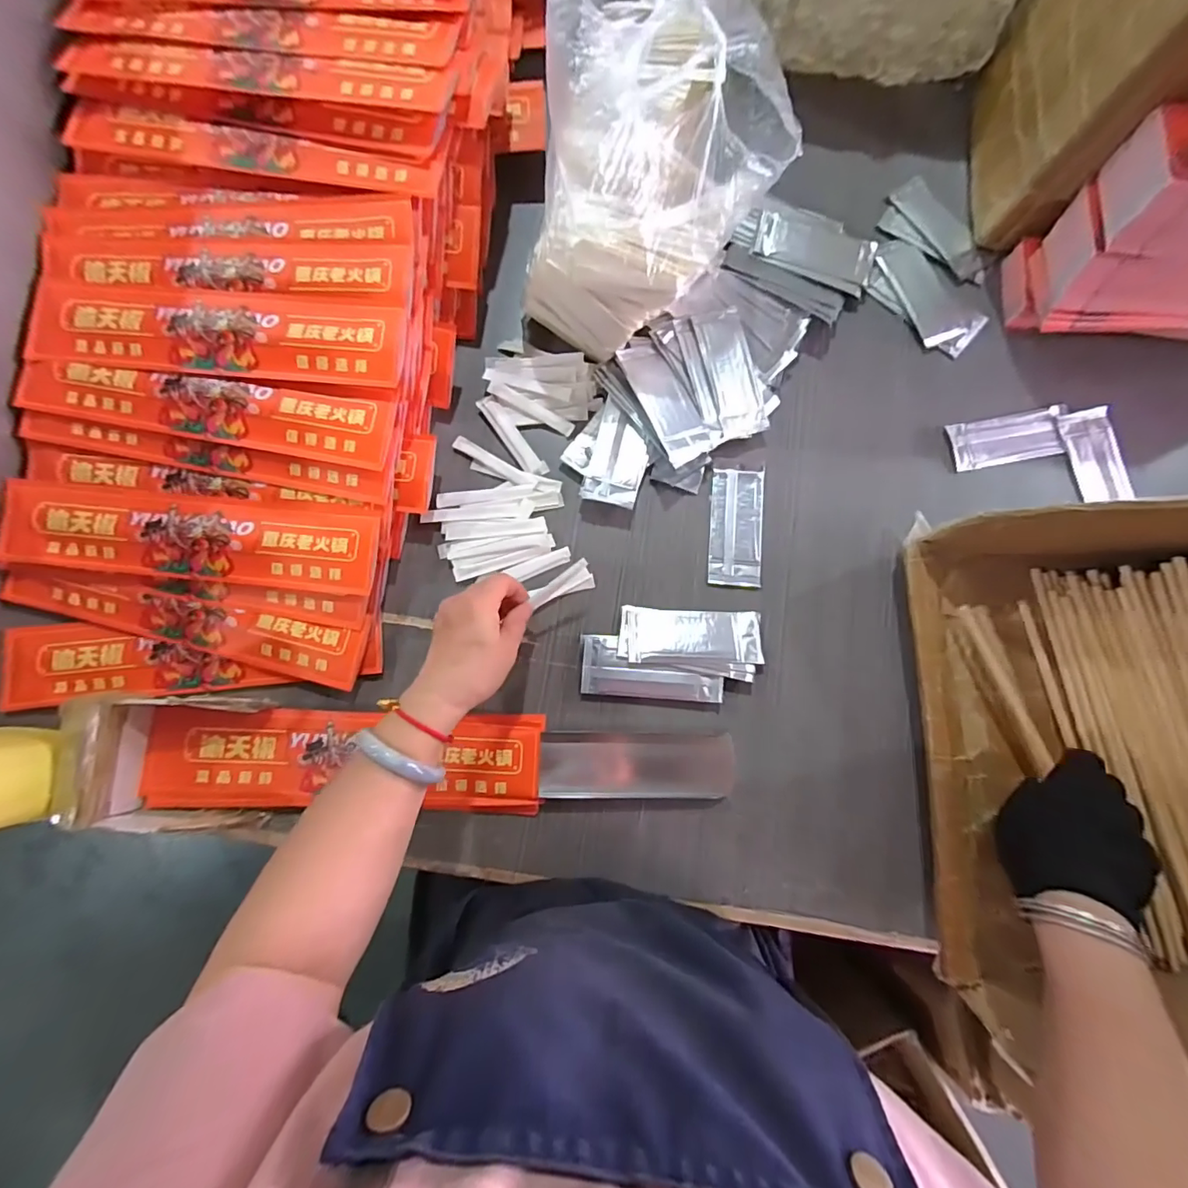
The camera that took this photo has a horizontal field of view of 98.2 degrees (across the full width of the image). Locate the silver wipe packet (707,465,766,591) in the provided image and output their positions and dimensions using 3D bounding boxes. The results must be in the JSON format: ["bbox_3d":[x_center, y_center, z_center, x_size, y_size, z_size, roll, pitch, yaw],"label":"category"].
[{"bbox_3d":[0.136,-0.063,0.487,0.049,0.004,0.111,4,82,1],"label":"silver wipe packet"}]

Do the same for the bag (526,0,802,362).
[{"bbox_3d":[0.056,-0.356,0.417,0.184,0.166,0.249,15,82,3],"label":"bag"}]

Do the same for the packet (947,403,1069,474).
[{"bbox_3d":[0.405,-0.152,0.496,0.117,0.011,0.050,-10,82,-1],"label":"packet"}]

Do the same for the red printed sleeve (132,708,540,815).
[{"bbox_3d":[-0.216,0.145,0.447,0.341,0.027,0.083,1,82,1],"label":"red printed sleeve"}]

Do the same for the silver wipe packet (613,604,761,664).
[{"bbox_3d":[0.088,0.038,0.466,0.129,0.006,0.050,3,72,-2],"label":"silver wipe packet"}]

